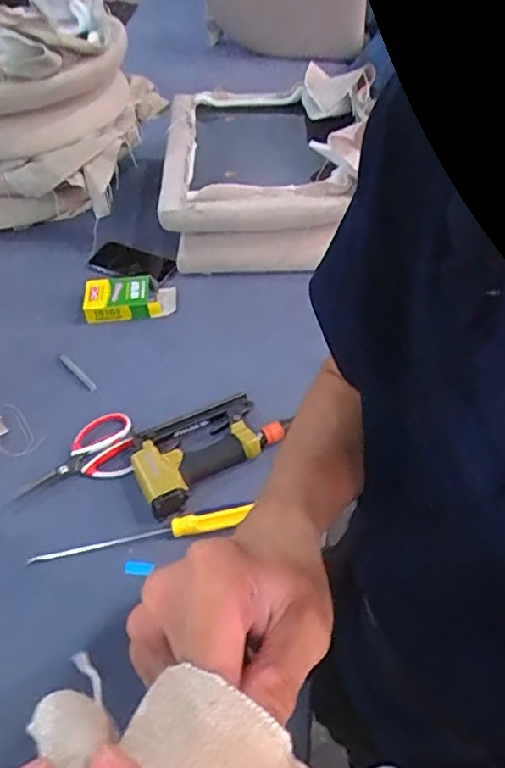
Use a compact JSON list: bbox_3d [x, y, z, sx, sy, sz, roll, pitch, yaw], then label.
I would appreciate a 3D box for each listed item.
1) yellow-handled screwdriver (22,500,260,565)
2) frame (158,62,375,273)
[{"bbox_3d":[-0.139,0.188,0.760,0.280,0.030,0.028,-8,50,-5],"label":"yellow-handled screwdriver"},{"bbox_3d":[0.029,-0.415,1.122,0.366,0.192,0.392,1,50,3],"label":"frame"}]

